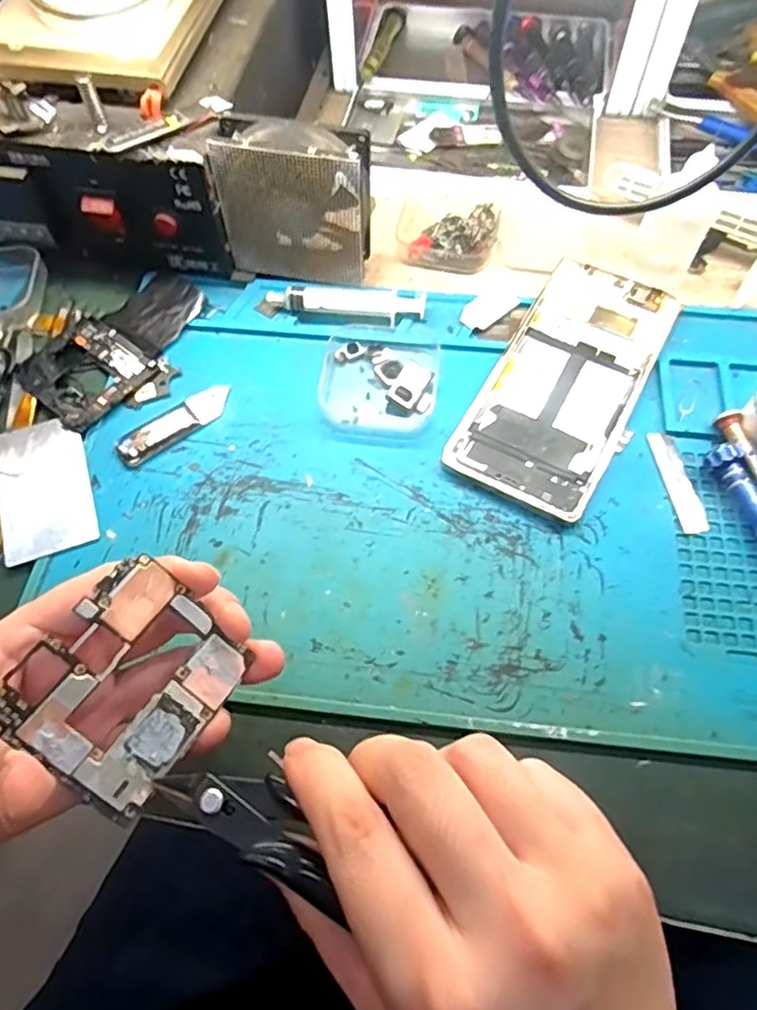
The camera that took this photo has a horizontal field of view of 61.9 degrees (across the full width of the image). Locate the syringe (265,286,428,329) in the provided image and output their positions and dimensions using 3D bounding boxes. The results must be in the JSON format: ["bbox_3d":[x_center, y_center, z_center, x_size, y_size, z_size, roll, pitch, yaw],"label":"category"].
[{"bbox_3d":[-0.019,-0.121,0.372,0.092,0.012,0.018,6,65,4],"label":"syringe"}]

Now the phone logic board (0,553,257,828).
[{"bbox_3d":[-0.080,0.057,0.204,0.054,0.004,0.064,45,60,-13],"label":"phone logic board"}]

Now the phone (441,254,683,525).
[{"bbox_3d":[0.104,-0.069,0.346,0.075,0.009,0.158,27,68,13],"label":"phone"}]

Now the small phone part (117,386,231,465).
[{"bbox_3d":[-0.111,-0.045,0.343,0.066,0.006,0.019,-37,69,-15],"label":"small phone part"}]

